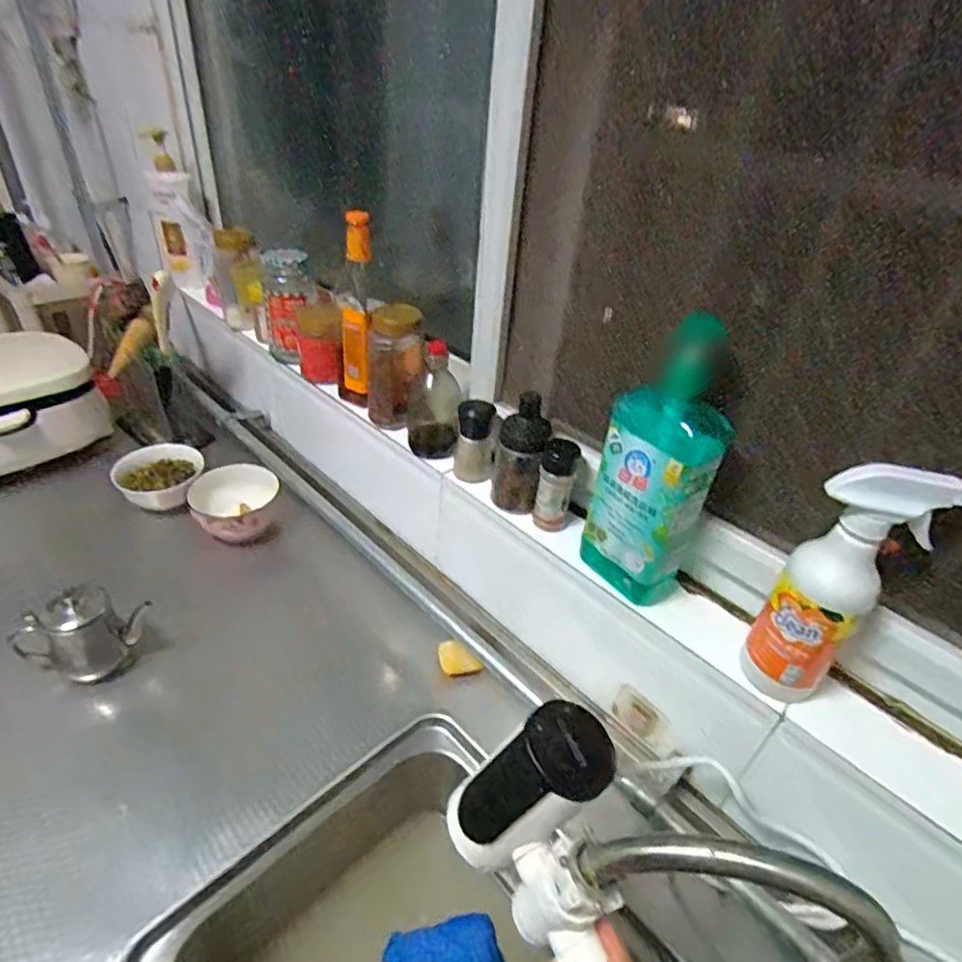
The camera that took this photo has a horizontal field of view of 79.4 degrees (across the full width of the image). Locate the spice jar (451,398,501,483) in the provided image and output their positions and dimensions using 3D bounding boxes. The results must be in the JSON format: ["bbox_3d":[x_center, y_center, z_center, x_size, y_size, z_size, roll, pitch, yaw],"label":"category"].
[{"bbox_3d":[-0.004,-0.045,0.707,0.053,0.103,0.044,5,36,0],"label":"spice jar"}]

